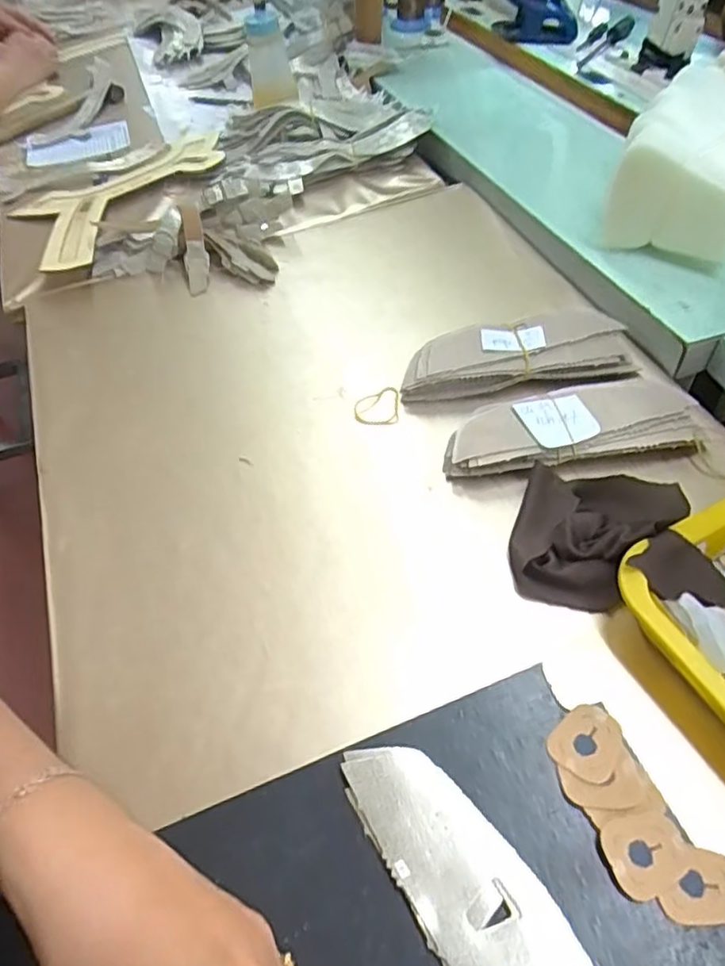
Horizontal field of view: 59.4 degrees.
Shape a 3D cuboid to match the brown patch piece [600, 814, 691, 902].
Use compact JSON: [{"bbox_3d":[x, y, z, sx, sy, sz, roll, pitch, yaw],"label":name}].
[{"bbox_3d":[0.138,0.180,0.308,0.037,0.004,0.033,-16,52,-7],"label":"brown patch piece"}]

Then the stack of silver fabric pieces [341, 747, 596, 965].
[{"bbox_3d":[0.060,0.204,0.294,0.058,0.008,0.187,-28,55,-15],"label":"stack of silver fabric pieces"}]

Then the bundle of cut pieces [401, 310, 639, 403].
[{"bbox_3d":[0.129,-0.114,0.549,0.198,0.034,0.070,-9,52,-2],"label":"bundle of cut pieces"}]

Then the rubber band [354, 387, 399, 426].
[{"bbox_3d":[0.012,-0.066,0.543,0.038,0.004,0.040,-2,52,4],"label":"rubber band"}]

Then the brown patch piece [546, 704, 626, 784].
[{"bbox_3d":[0.122,0.140,0.341,0.039,0.006,0.035,-34,57,-20],"label":"brown patch piece"}]

